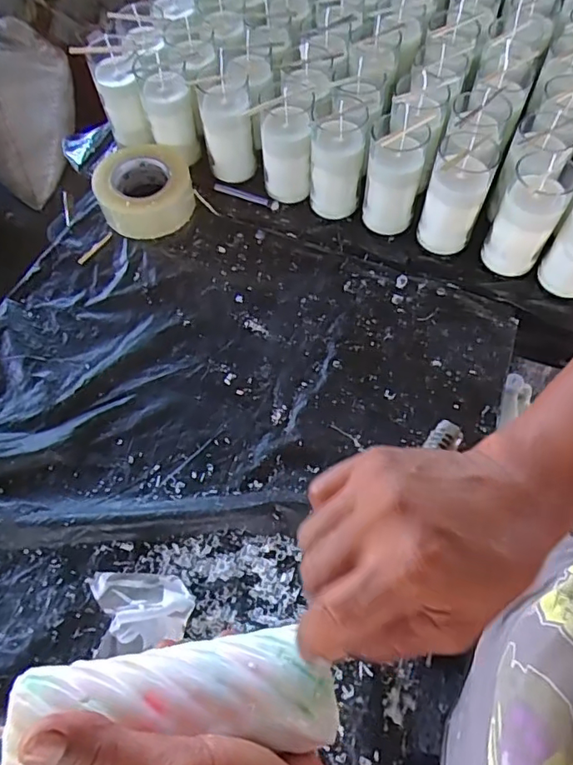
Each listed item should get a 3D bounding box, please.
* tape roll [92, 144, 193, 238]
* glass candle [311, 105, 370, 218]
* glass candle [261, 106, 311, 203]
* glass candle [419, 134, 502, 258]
[{"bbox_3d":[-0.193,-0.266,0.734,0.125,0.047,0.140,-16,64,-6],"label":"tape roll"},{"bbox_3d":[0.064,-0.272,0.673,0.062,0.128,0.056,8,64,6],"label":"glass candle"},{"bbox_3d":[-0.001,-0.294,0.696,0.061,0.116,0.053,-7,63,-1],"label":"glass candle"},{"bbox_3d":[0.204,-0.225,0.643,0.065,0.125,0.078,19,66,12],"label":"glass candle"}]

